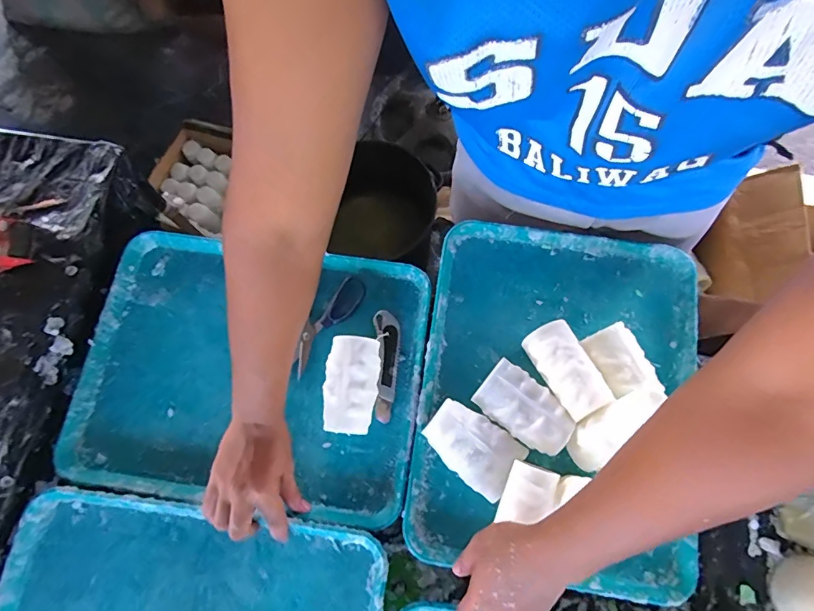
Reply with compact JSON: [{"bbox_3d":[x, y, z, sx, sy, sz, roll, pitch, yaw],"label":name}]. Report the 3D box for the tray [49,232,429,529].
[{"bbox_3d":[-0.210,0.082,0.609,0.432,0.034,0.335,9,73,4],"label":"tray"}]

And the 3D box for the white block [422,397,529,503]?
[{"bbox_3d":[0.080,0.171,0.553,0.116,0.052,0.076,38,77,11],"label":"white block"}]

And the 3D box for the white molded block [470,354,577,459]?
[{"bbox_3d":[0.147,0.130,0.567,0.116,0.045,0.068,38,77,11],"label":"white molded block"}]

